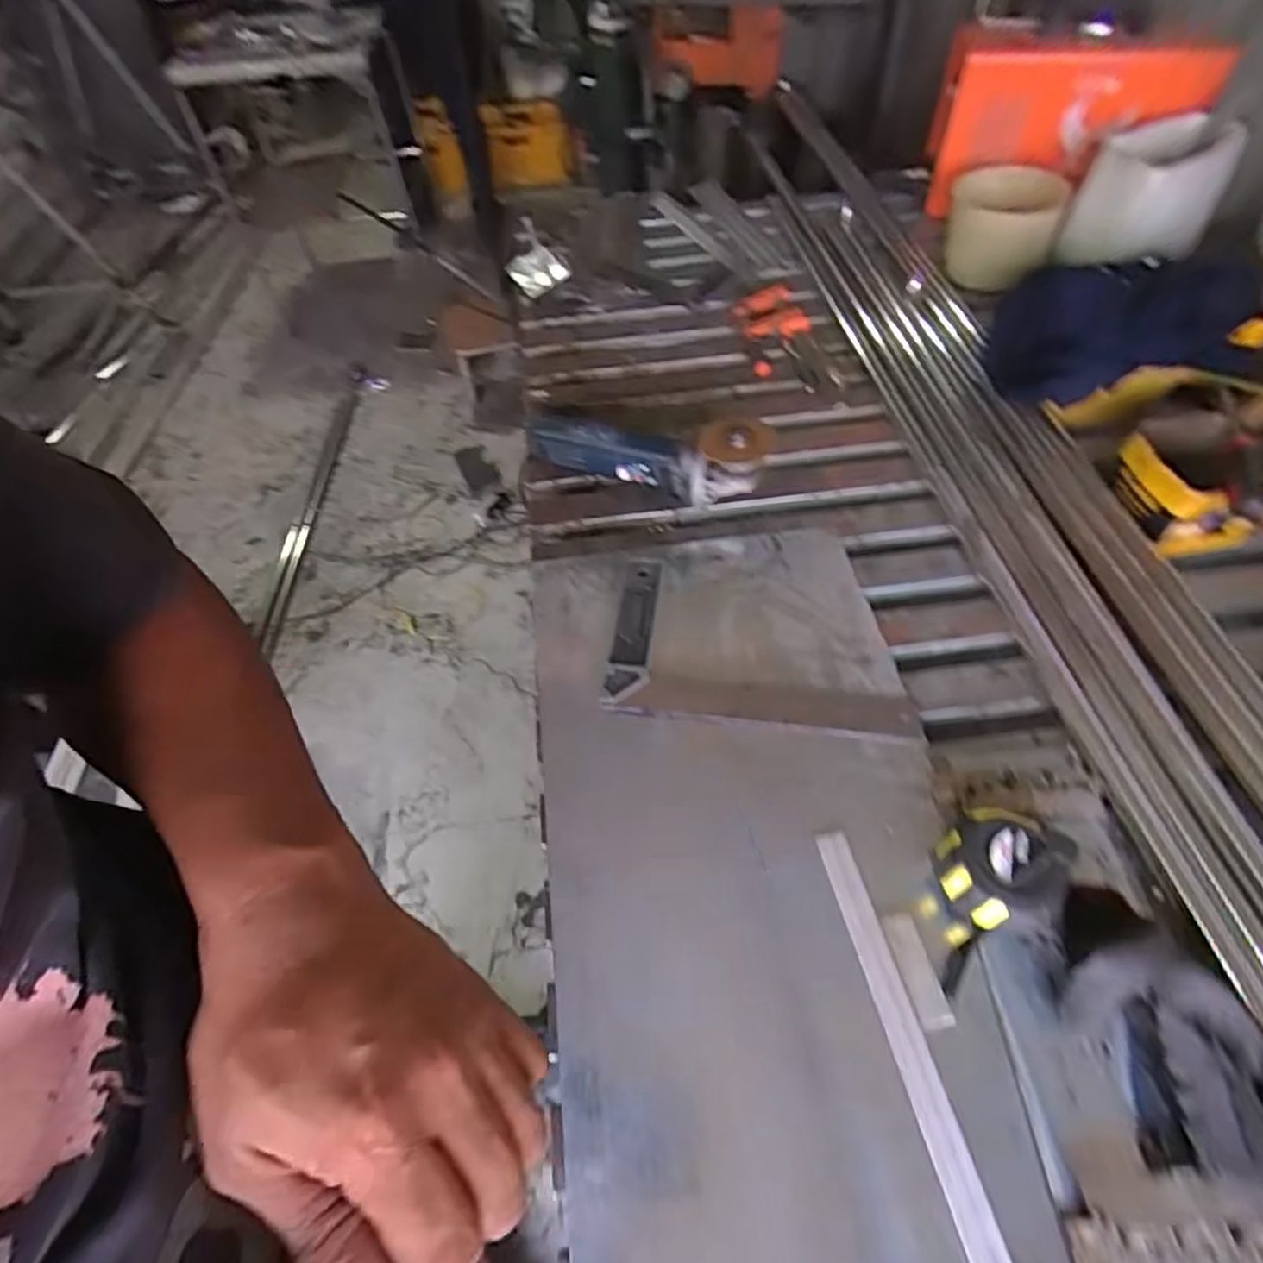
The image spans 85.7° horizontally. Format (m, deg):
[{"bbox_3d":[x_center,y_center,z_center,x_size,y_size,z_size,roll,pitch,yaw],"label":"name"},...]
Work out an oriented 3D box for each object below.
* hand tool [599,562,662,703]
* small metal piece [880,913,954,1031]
[{"bbox_3d":[0.003,-0.005,0.689,0.039,0.017,0.173,5,55,9],"label":"hand tool"},{"bbox_3d":[0.211,0.250,0.503,0.025,0.010,0.076,-12,54,-3],"label":"small metal piece"}]

